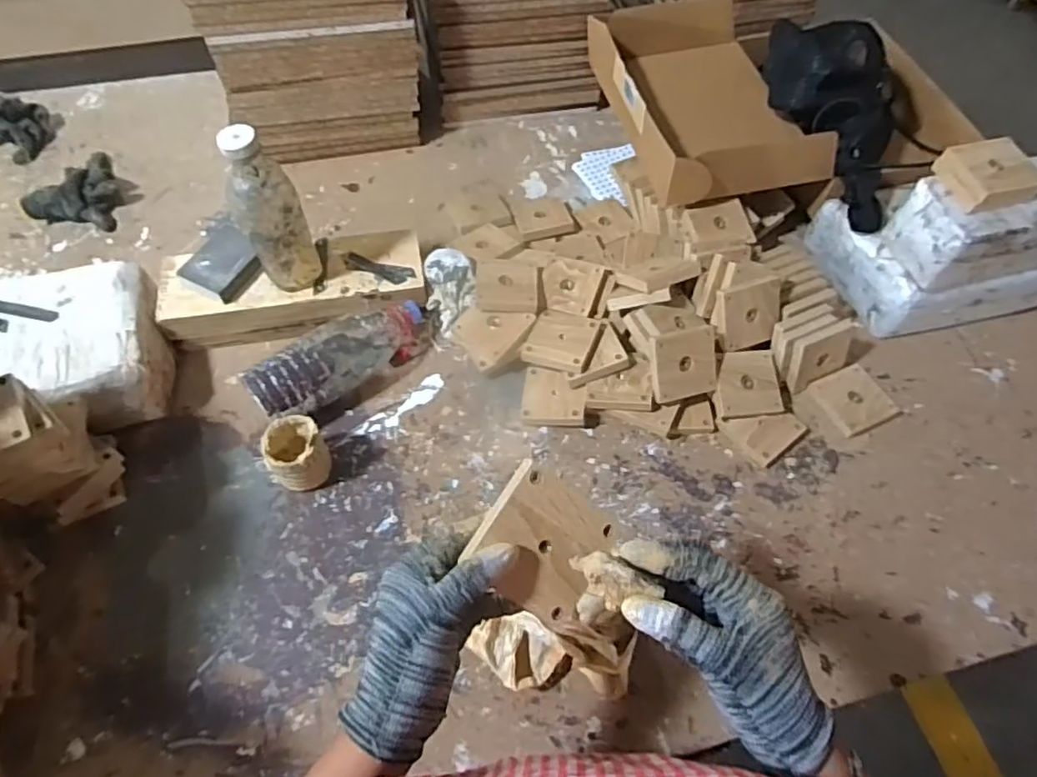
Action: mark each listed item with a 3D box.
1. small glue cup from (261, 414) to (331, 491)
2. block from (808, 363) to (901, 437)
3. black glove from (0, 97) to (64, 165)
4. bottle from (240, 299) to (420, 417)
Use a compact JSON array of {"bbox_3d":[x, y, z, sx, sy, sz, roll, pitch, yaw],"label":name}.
[{"bbox_3d":[-0.254,0.078,0.724,0.064,0.073,0.068,1,58,-2],"label":"small glue cup"},{"bbox_3d":[0.442,0.015,0.820,0.090,0.011,0.083,-19,61,-14],"label":"block"},{"bbox_3d":[-0.799,-0.419,0.995,0.123,0.063,0.092,-36,66,-22],"label":"black glove"},{"bbox_3d":[-0.225,-0.041,0.790,0.077,0.072,0.232,42,54,19],"label":"bottle"}]

